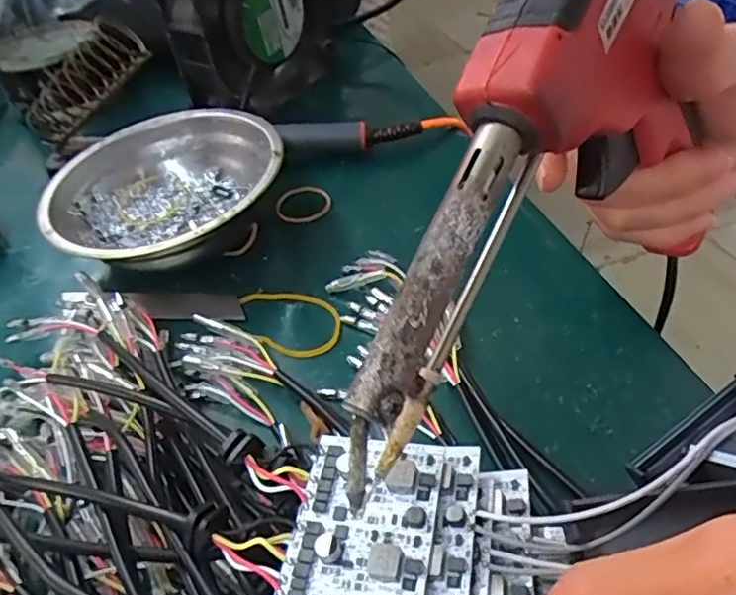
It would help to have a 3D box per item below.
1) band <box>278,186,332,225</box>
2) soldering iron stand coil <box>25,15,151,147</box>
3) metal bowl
[{"bbox_3d":[-0.038,-0.057,0.352,0.032,0.004,0.032,-4,46,4],"label":"band"},{"bbox_3d":[-0.172,-0.129,0.359,0.090,0.028,0.037,-37,44,16],"label":"soldering iron stand coil"},{"bbox_3d":[-0.110,-0.056,0.330,0.125,0.046,0.123,-4,46,4],"label":"metal bowl"}]

